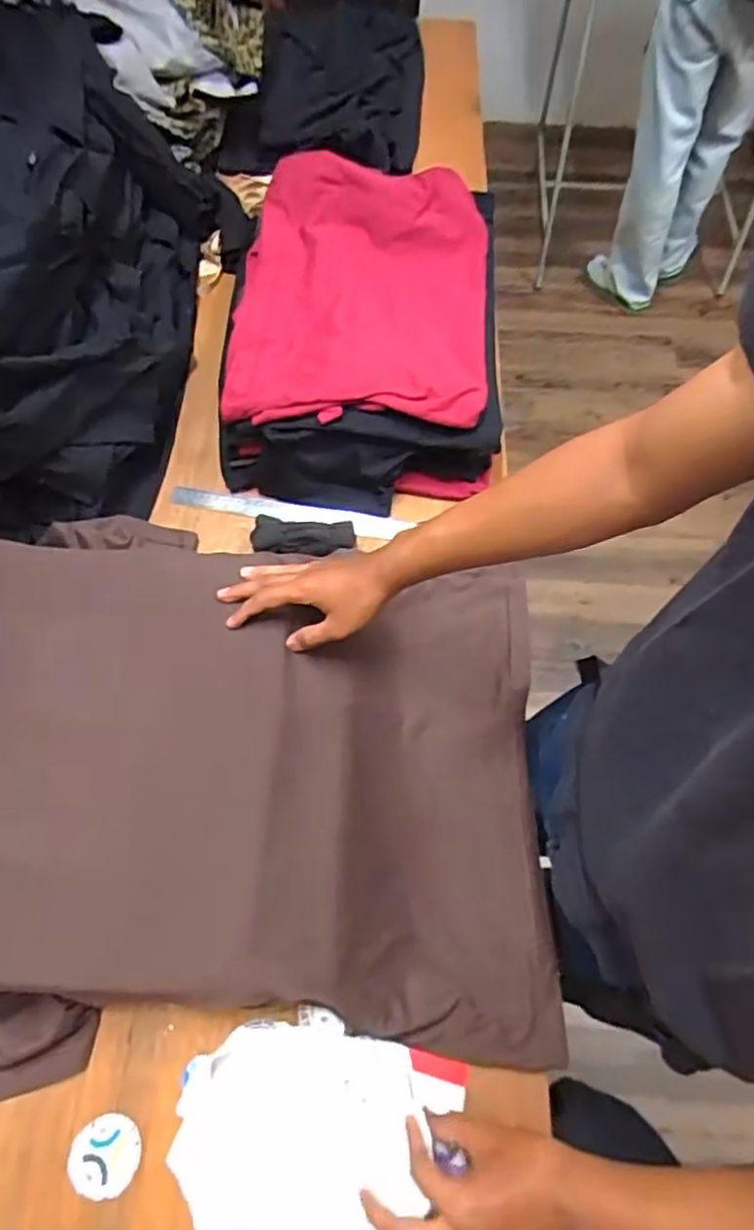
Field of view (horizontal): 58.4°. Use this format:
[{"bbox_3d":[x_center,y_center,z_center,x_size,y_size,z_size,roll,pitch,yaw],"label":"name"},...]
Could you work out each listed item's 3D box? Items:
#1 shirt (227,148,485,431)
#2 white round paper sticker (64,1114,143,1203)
[{"bbox_3d":[-0.014,-0.439,0.898,0.328,0.069,0.476,6,59,-1],"label":"shirt"},{"bbox_3d":[-0.230,0.457,0.570,0.059,0.007,0.055,0,63,0],"label":"white round paper sticker"}]

